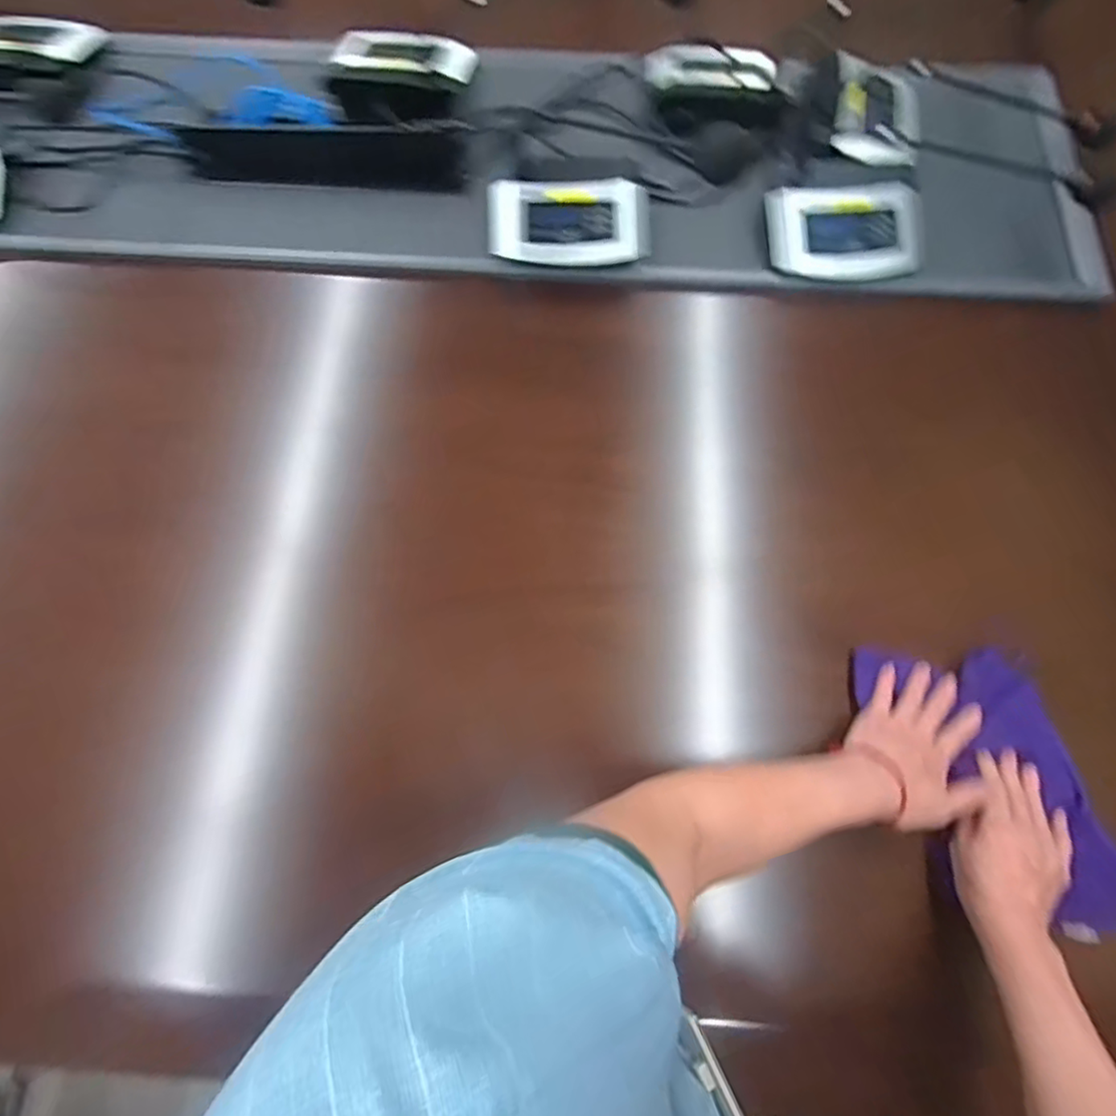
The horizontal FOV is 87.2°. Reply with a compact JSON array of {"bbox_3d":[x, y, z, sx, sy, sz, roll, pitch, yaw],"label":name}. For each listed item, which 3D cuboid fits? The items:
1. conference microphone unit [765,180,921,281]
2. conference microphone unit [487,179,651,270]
[{"bbox_3d":[0.365,-0.431,0.756,0.191,0.038,0.148,2,73,1],"label":"conference microphone unit"},{"bbox_3d":[0.014,-0.436,0.749,0.202,0.031,0.113,-5,73,-1],"label":"conference microphone unit"}]

